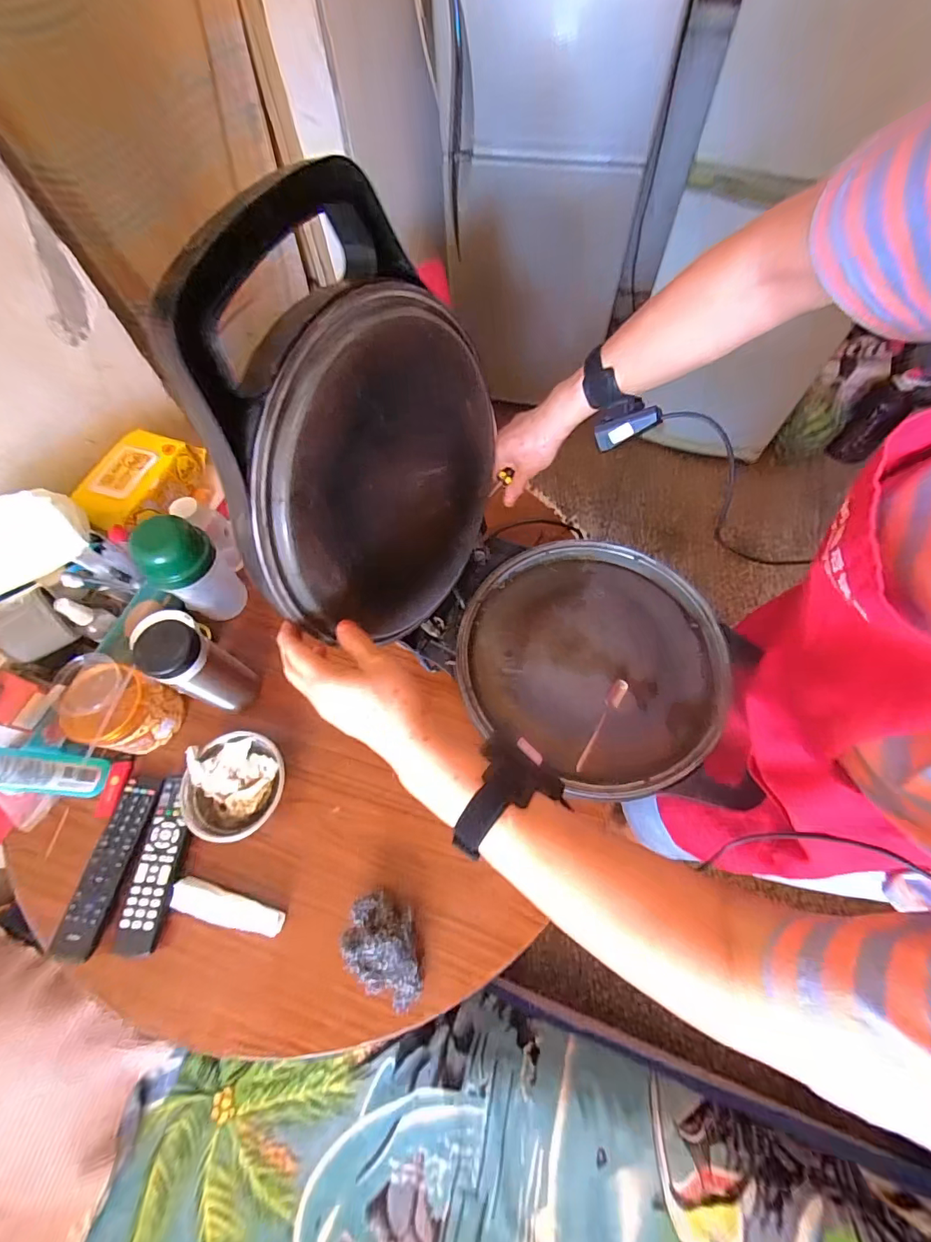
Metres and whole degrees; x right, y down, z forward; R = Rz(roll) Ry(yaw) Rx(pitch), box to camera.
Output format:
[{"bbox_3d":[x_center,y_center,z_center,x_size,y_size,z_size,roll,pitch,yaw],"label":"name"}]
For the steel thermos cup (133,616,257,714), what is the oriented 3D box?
[{"bbox_3d":[-0.324,0.062,0.575,0.065,0.165,0.070,-1,65,1],"label":"steel thermos cup"}]

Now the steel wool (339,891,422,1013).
[{"bbox_3d":[-0.091,0.359,0.501,0.077,0.040,0.112,-13,64,-3],"label":"steel wool"}]

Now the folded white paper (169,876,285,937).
[{"bbox_3d":[-0.272,0.328,0.527,0.132,0.008,0.035,13,66,7],"label":"folded white paper"}]

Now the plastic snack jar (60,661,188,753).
[{"bbox_3d":[-0.441,0.118,0.600,0.100,0.100,0.096,-1,65,1],"label":"plastic snack jar"}]

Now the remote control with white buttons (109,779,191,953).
[{"bbox_3d":[-0.371,0.293,0.563,0.049,0.022,0.185,2,65,3],"label":"remote control with white buttons"}]

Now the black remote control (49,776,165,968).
[{"bbox_3d":[-0.431,0.291,0.559,0.052,0.017,0.194,7,65,5],"label":"black remote control"}]

